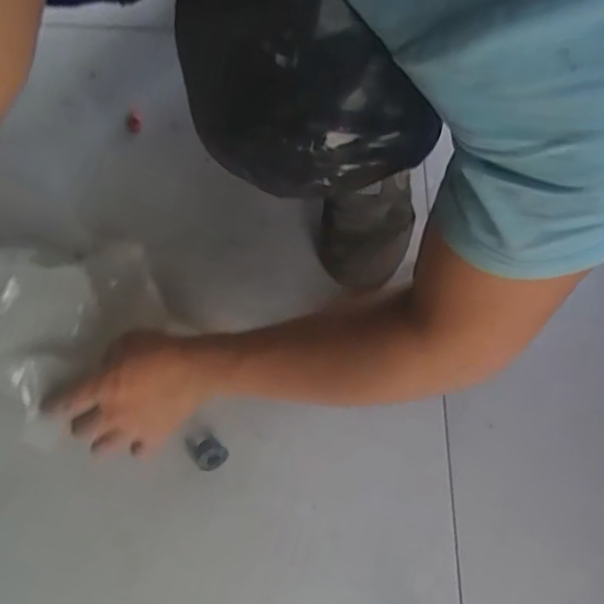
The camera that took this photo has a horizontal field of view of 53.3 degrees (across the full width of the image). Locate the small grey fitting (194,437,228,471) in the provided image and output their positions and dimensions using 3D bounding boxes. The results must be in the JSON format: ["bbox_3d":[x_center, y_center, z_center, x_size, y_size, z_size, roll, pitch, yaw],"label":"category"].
[{"bbox_3d":[-0.090,0.150,0.587,0.028,0.024,0.029,1,67,-3],"label":"small grey fitting"}]

